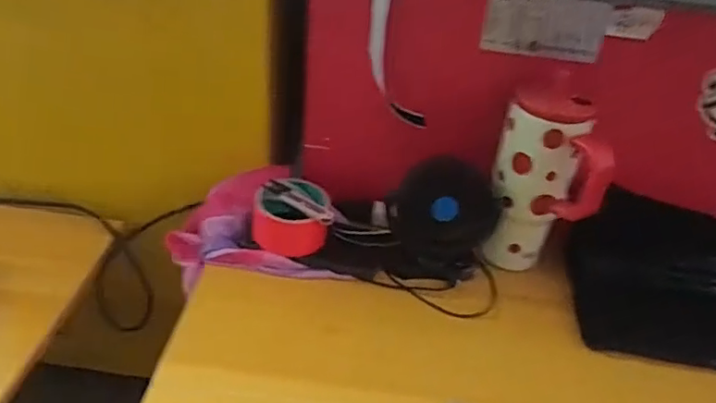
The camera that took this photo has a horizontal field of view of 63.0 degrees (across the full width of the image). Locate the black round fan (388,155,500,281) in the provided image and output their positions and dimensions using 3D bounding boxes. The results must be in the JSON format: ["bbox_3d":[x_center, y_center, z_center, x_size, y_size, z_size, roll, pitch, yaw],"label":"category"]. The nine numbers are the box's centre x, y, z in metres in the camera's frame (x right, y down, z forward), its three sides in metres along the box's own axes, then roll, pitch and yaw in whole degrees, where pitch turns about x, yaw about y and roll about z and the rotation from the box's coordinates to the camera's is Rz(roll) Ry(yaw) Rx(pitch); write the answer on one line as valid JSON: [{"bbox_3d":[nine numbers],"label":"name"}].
[{"bbox_3d":[0.094,0.010,0.638,0.109,0.143,0.072,20,37,17],"label":"black round fan"}]

